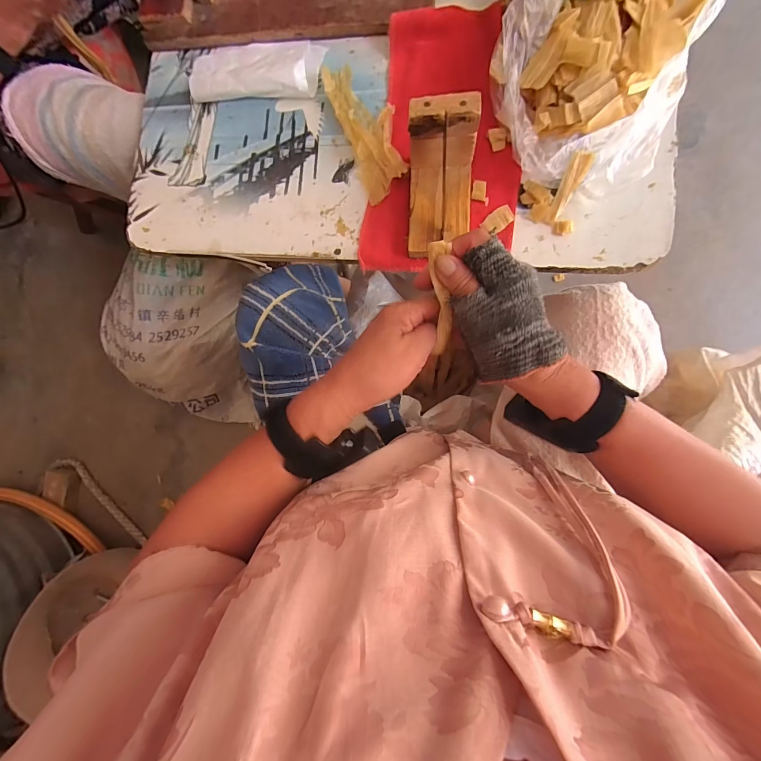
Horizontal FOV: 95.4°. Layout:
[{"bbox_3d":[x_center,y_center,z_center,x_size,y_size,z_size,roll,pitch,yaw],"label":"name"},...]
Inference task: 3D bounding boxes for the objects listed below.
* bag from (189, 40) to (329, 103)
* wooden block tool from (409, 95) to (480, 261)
[{"bbox_3d":[-0.146,-0.364,0.402,0.161,0.021,0.075,5,86,7],"label":"bag"},{"bbox_3d":[0.056,-0.183,0.318,0.060,0.069,0.104,1,86,7],"label":"wooden block tool"}]

